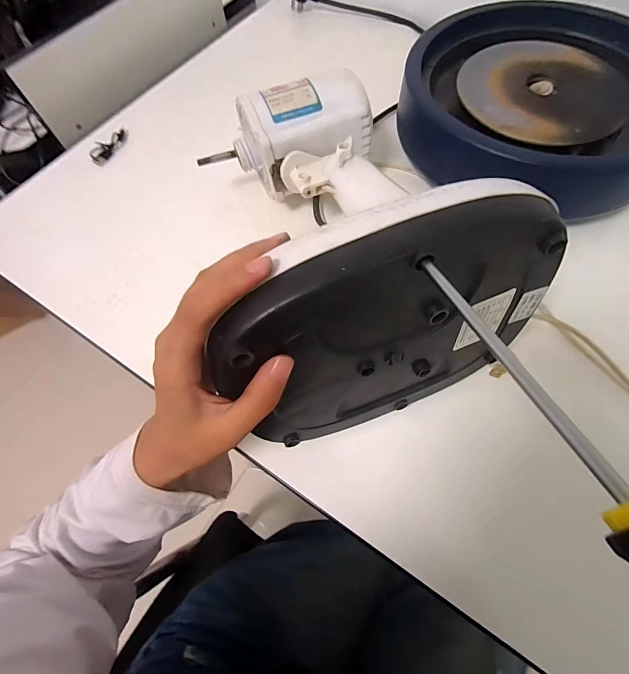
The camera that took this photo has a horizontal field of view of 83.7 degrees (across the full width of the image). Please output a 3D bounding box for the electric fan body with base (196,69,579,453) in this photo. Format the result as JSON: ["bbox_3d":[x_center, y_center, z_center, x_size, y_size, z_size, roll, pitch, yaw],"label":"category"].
[{"bbox_3d":[0.023,-0.112,0.303,0.194,0.170,0.325,-12,57,-3],"label":"electric fan body with base"}]

